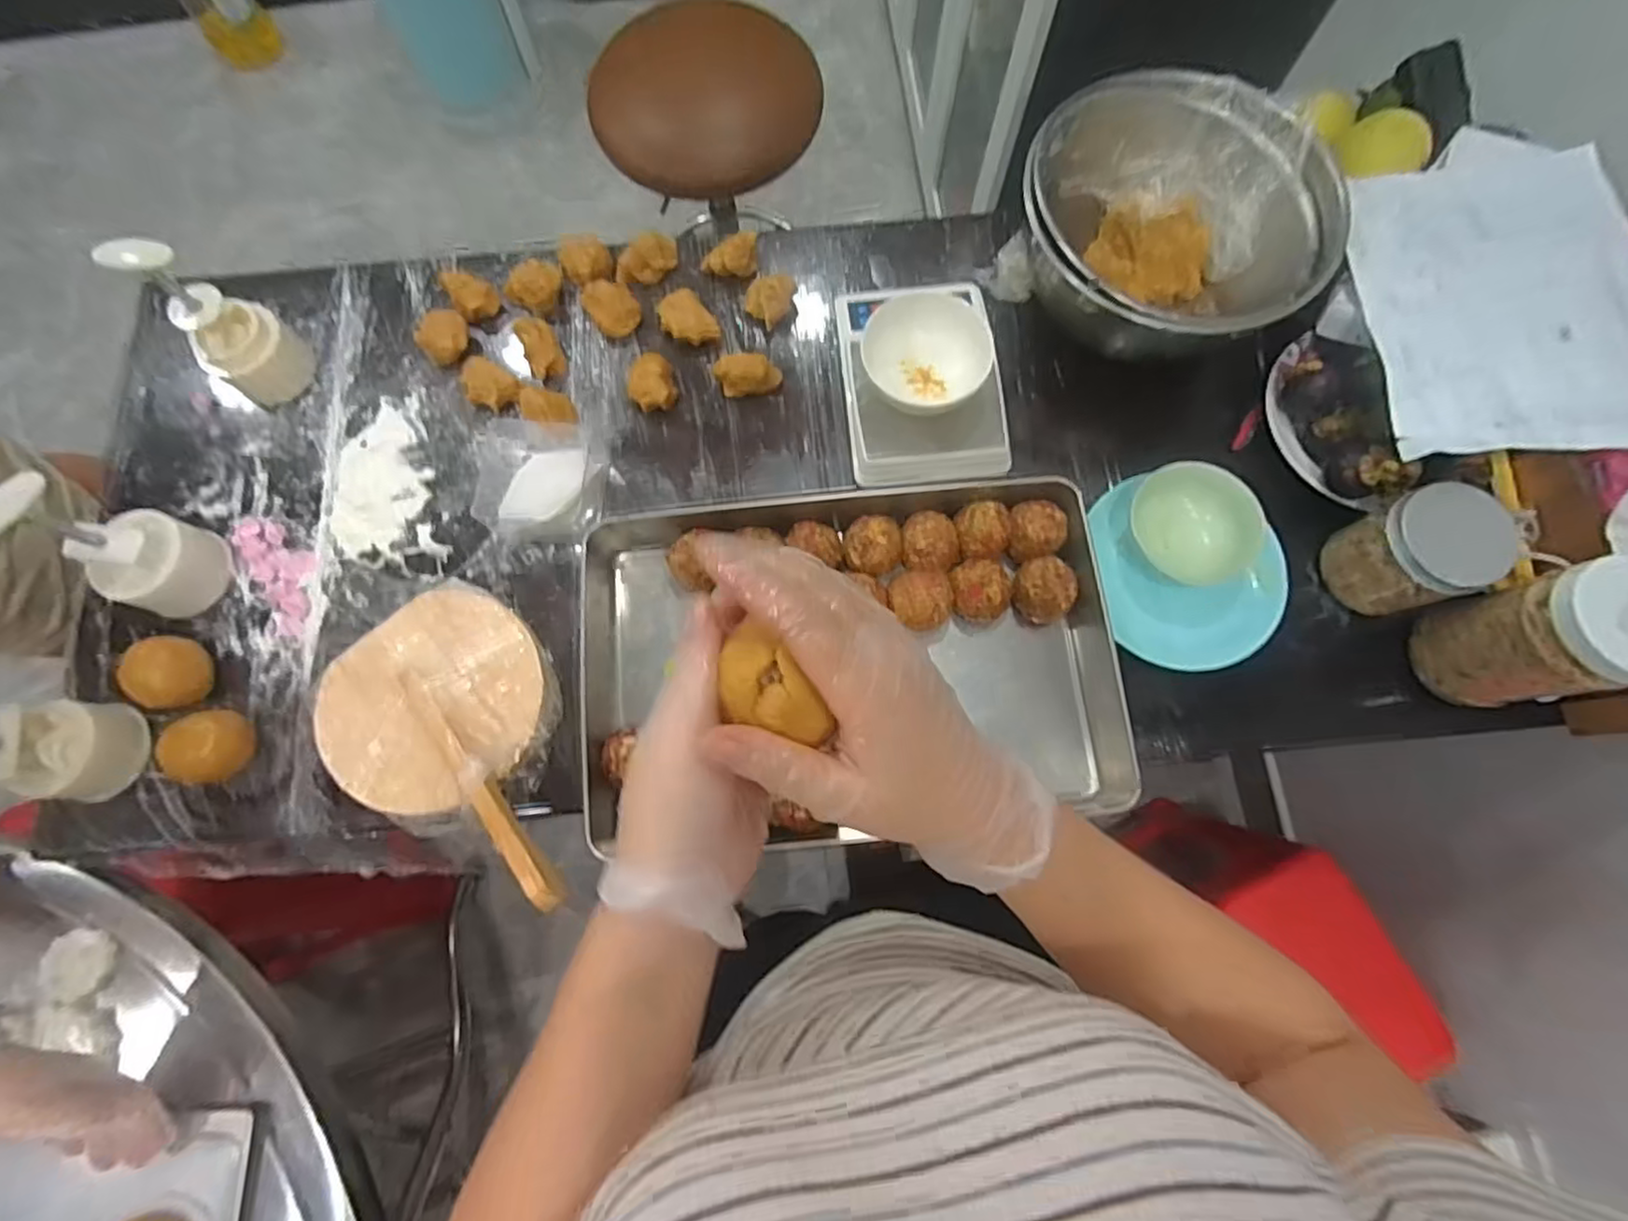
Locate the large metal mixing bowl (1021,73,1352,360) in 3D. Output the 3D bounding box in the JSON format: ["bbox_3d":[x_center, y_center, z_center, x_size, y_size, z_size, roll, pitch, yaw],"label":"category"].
[{"bbox_3d":[0.311,-0.342,0.646,0.251,0.133,0.234,0,75,1],"label":"large metal mixing bowl"}]

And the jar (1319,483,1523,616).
[{"bbox_3d":[0.495,-0.048,0.574,0.090,0.094,0.086,-20,76,-4],"label":"jar"}]

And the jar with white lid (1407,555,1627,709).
[{"bbox_3d":[0.554,0.021,0.532,0.085,0.155,0.085,0,75,1],"label":"jar with white lid"}]

